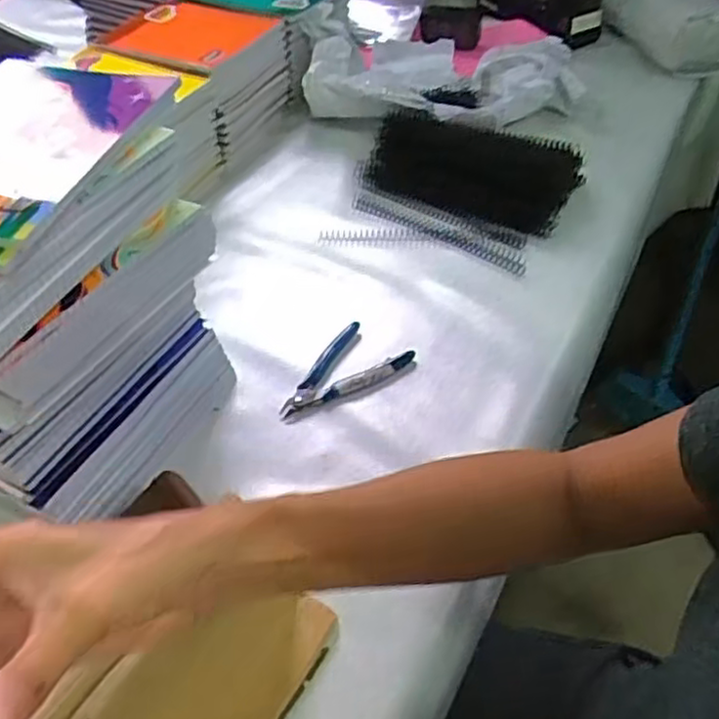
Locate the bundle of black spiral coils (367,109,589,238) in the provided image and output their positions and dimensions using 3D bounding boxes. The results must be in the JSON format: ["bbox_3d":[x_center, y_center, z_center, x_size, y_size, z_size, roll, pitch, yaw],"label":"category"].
[{"bbox_3d":[0.127,-0.221,0.812,0.231,0.054,0.122,21,50,25],"label":"bundle of black spiral coils"}]

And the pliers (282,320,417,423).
[{"bbox_3d":[-0.016,0.016,0.624,0.073,0.010,0.117,28,54,29],"label":"pliers"}]

